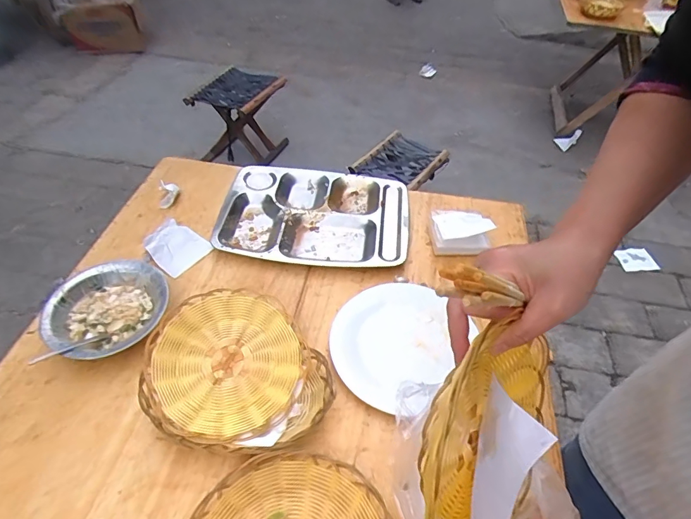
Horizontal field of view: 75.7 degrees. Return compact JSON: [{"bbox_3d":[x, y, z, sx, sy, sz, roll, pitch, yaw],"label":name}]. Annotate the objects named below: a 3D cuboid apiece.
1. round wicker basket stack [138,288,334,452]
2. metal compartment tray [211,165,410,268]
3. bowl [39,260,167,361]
[{"bbox_3d":[-0.147,0.147,0.596,0.224,0.079,0.204,2,47,-3],"label":"round wicker basket stack"},{"bbox_3d":[-0.061,-0.094,0.843,0.354,0.021,0.257,8,47,3],"label":"metal compartment tray"},{"bbox_3d":[-0.360,0.079,0.678,0.177,0.047,0.175,-1,43,1],"label":"bowl"}]

